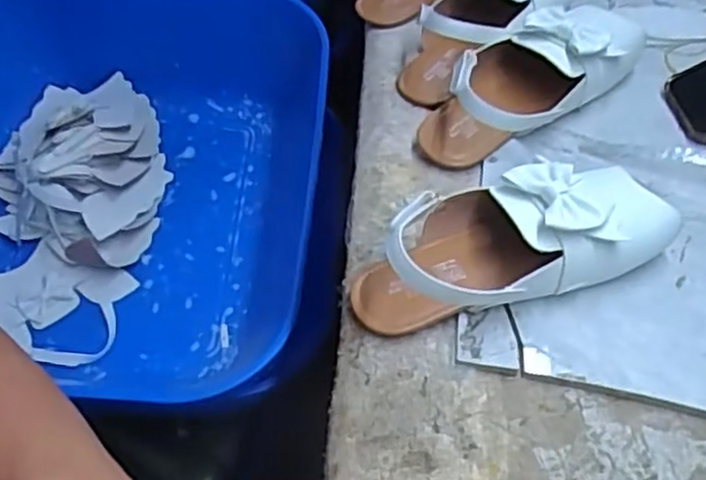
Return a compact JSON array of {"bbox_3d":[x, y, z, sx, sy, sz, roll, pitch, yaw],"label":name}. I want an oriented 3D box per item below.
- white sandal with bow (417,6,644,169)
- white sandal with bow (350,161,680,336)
[{"bbox_3d":[0.140,-0.129,0.568,0.203,0.084,0.085,-32,52,-4],"label":"white sandal with bow"},{"bbox_3d":[0.099,-0.003,0.466,0.208,0.066,0.094,-17,50,-11],"label":"white sandal with bow"}]

